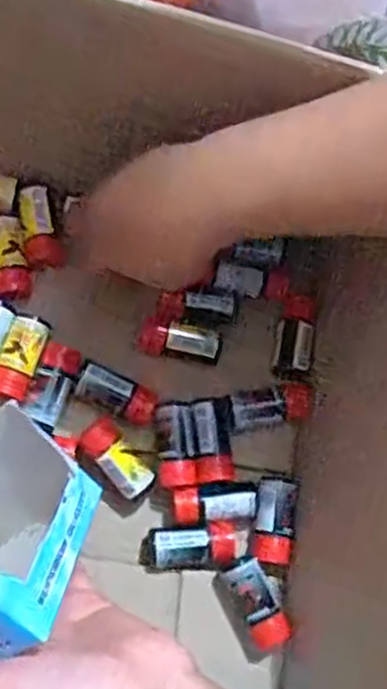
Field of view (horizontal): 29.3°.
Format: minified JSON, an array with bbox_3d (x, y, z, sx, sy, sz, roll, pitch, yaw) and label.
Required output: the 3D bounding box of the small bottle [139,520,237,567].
[{"bbox_3d":[-0.004,0.124,0.457,0.059,0.019,0.024,-3,73,0],"label":"small bottle"}]

